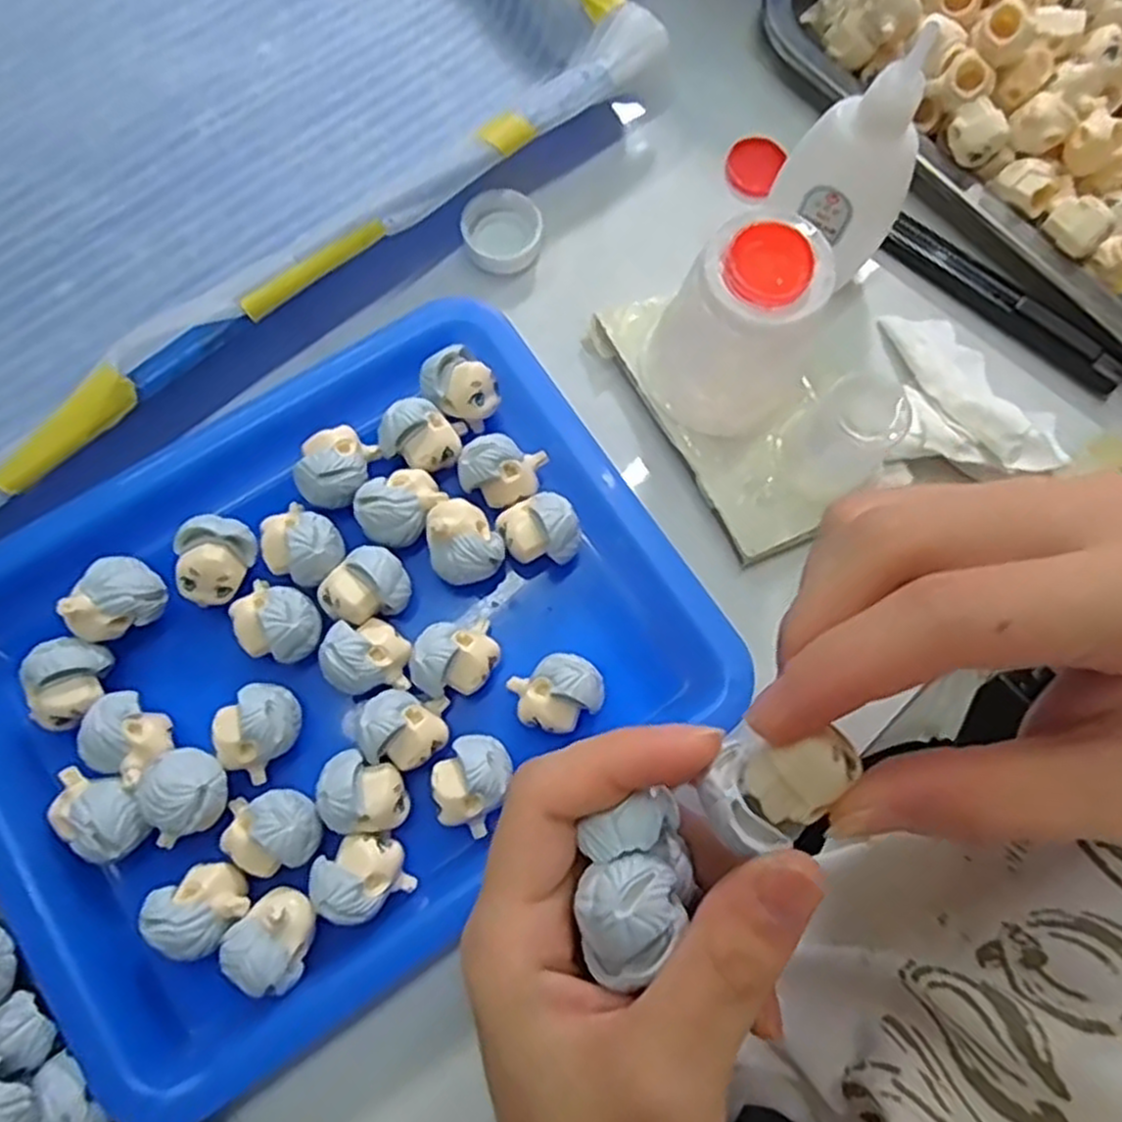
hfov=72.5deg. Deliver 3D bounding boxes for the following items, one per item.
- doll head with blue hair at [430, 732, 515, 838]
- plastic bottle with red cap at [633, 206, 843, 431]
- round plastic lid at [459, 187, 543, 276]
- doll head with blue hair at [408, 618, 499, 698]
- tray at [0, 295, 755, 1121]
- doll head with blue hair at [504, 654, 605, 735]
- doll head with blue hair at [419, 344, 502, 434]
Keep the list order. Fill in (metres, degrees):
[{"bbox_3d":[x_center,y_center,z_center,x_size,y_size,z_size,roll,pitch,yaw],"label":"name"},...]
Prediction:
[{"bbox_3d":[-0.027,0.068,0.236,0.022,0.021,0.027,30,77,5],"label":"doll head with blue hair"},{"bbox_3d":[0.060,-0.078,0.253,0.053,0.063,0.054,38,78,6],"label":"plastic bottle with red cap"},{"bbox_3d":[-0.023,-0.127,0.296,0.029,0.010,0.030,1,77,-2],"label":"round plastic lid"},{"bbox_3d":[-0.034,0.032,0.246,0.028,0.023,0.022,-10,77,-5],"label":"doll head with blue hair"},{"bbox_3d":[-0.072,0.032,0.243,0.216,0.025,0.176,-32,80,-9],"label":"tray"},{"bbox_3d":[-0.001,0.043,0.245,0.026,0.023,0.023,-28,79,-8],"label":"doll head with blue hair"},{"bbox_3d":[-0.035,-0.059,0.268,0.022,0.019,0.026,-38,81,-10],"label":"doll head with blue hair"}]

